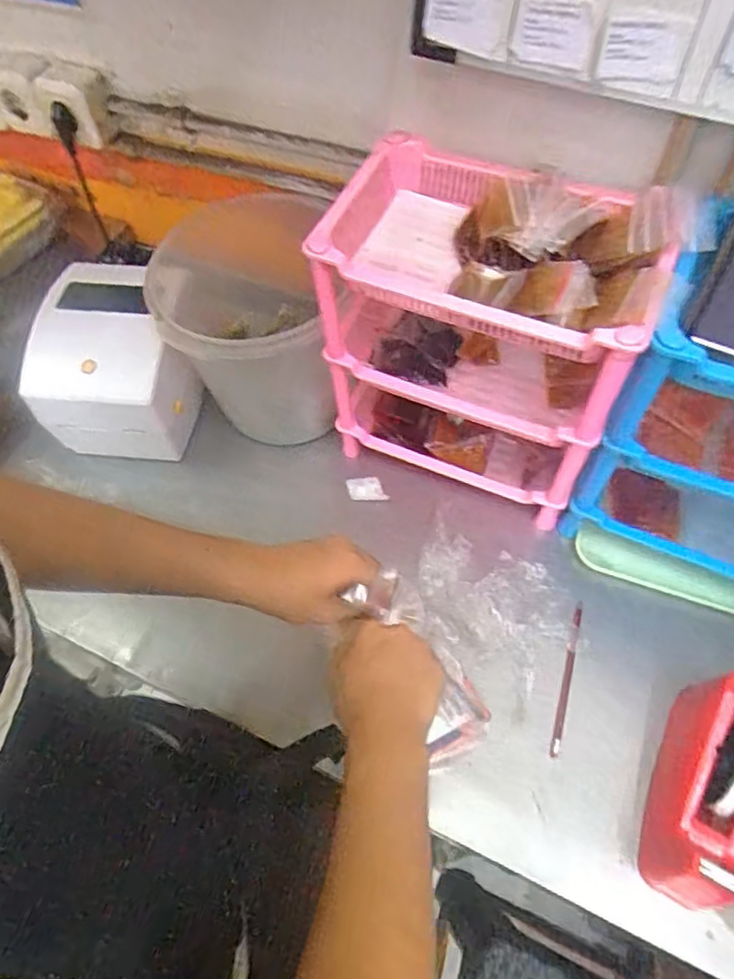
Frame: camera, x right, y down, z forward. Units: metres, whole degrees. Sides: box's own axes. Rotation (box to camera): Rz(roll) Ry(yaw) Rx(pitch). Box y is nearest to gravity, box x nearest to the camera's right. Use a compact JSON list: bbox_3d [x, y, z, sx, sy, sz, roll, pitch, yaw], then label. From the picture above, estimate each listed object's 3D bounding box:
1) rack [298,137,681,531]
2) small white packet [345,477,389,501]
[{"bbox_3d":[0.122,-0.161,0.659,0.296,0.320,0.188,21,63,14],"label":"rack"},{"bbox_3d":[0.000,-0.001,0.773,0.054,0.004,0.030,-3,83,16],"label":"small white packet"}]

